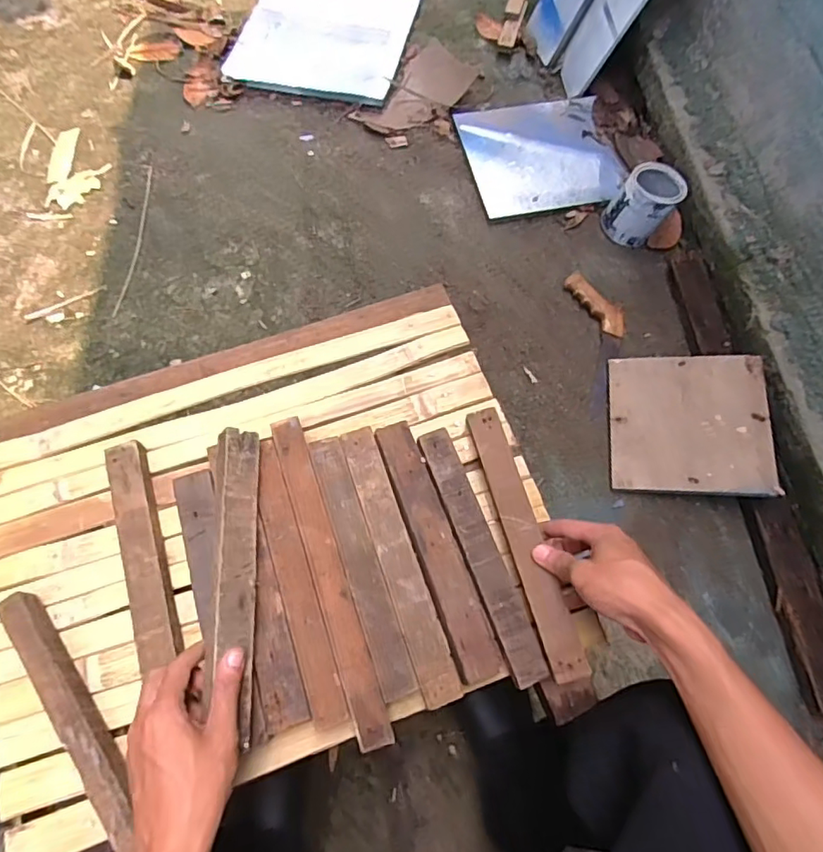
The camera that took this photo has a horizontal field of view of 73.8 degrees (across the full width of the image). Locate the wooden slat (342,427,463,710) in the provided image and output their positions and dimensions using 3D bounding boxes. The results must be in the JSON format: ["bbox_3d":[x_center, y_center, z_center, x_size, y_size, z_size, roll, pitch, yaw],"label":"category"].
[{"bbox_3d":[-0.012,0.116,0.489,0.033,0.007,0.246,-18,69,-8],"label":"wooden slat"}]

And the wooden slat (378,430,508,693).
[{"bbox_3d":[0.023,0.105,0.494,0.036,0.008,0.236,-19,70,-9],"label":"wooden slat"}]

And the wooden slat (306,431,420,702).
[{"bbox_3d":[-0.045,0.119,0.491,0.030,0.012,0.233,-17,69,-8],"label":"wooden slat"}]

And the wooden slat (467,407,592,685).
[{"bbox_3d":[0.101,0.097,0.495,0.029,0.014,0.246,-13,67,-6],"label":"wooden slat"}]

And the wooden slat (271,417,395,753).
[{"bbox_3d":[-0.074,0.126,0.486,0.029,0.012,0.290,-17,69,-8],"label":"wooden slat"}]

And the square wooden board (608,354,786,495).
[{"bbox_3d":[0.472,-0.005,0.941,0.246,0.018,0.247,-2,68,21],"label":"square wooden board"}]

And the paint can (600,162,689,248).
[{"bbox_3d":[0.473,-0.452,1.120,0.120,0.129,0.135,29,70,10],"label":"paint can"}]

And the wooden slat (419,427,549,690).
[{"bbox_3d":[0.062,0.110,0.495,0.030,0.012,0.233,-19,70,-9],"label":"wooden slat"}]

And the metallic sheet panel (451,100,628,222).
[{"bbox_3d":[0.286,-0.605,1.222,0.318,0.013,0.290,-10,72,1],"label":"metallic sheet panel"}]

